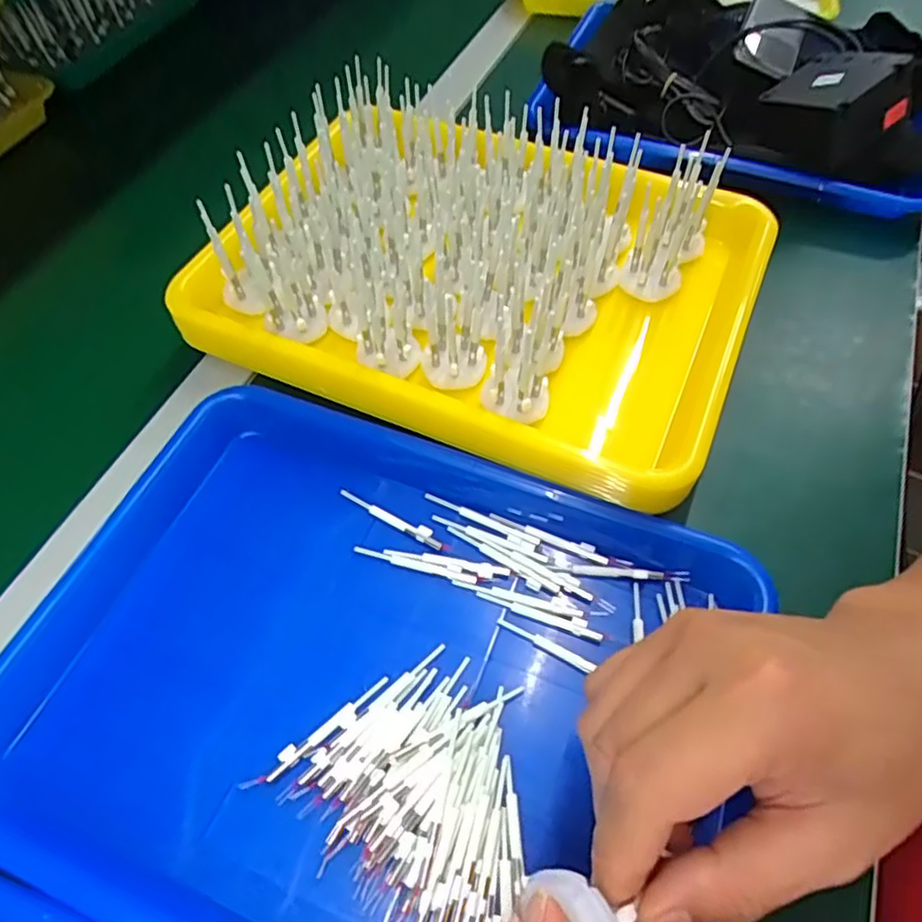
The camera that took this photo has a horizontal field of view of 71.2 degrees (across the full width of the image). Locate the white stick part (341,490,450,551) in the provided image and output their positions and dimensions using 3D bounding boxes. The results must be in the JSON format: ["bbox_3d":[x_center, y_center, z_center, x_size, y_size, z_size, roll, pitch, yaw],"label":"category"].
[{"bbox_3d":[-0.038,0.032,0.361,0.070,0.004,0.008,26,61,17],"label":"white stick part"}]

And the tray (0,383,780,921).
[{"bbox_3d":[-0.045,0.097,0.305,0.328,0.042,0.242,16,58,14],"label":"tray"}]

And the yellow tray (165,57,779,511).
[{"bbox_3d":[0.022,-0.133,0.404,0.321,0.064,0.256,23,66,7],"label":"yellow tray"}]

